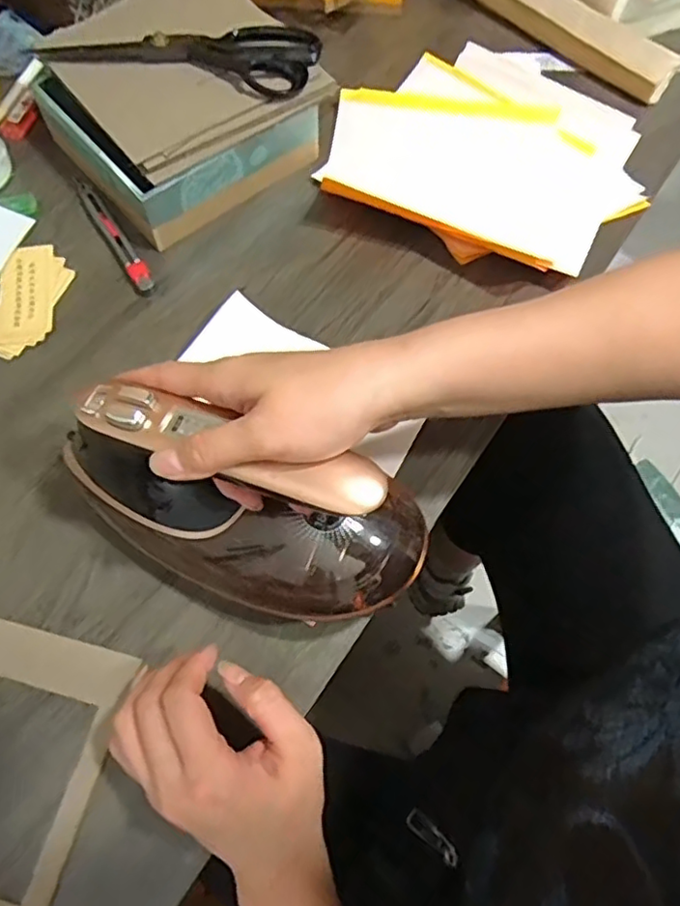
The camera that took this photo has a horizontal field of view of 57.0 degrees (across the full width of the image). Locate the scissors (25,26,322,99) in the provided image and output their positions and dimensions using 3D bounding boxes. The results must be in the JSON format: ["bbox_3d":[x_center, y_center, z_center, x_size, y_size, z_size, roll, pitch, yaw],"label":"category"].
[{"bbox_3d":[-0.136,-0.345,0.532,0.229,0.015,0.073,8,65,2],"label":"scissors"}]

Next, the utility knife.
[{"bbox_3d":[-0.197,-0.192,0.541,0.015,0.009,0.143,-30,69,-14],"label":"utility knife"}]

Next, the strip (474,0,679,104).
[{"bbox_3d":[0.220,-0.453,0.648,0.279,0.036,0.039,41,71,16],"label":"strip"}]

